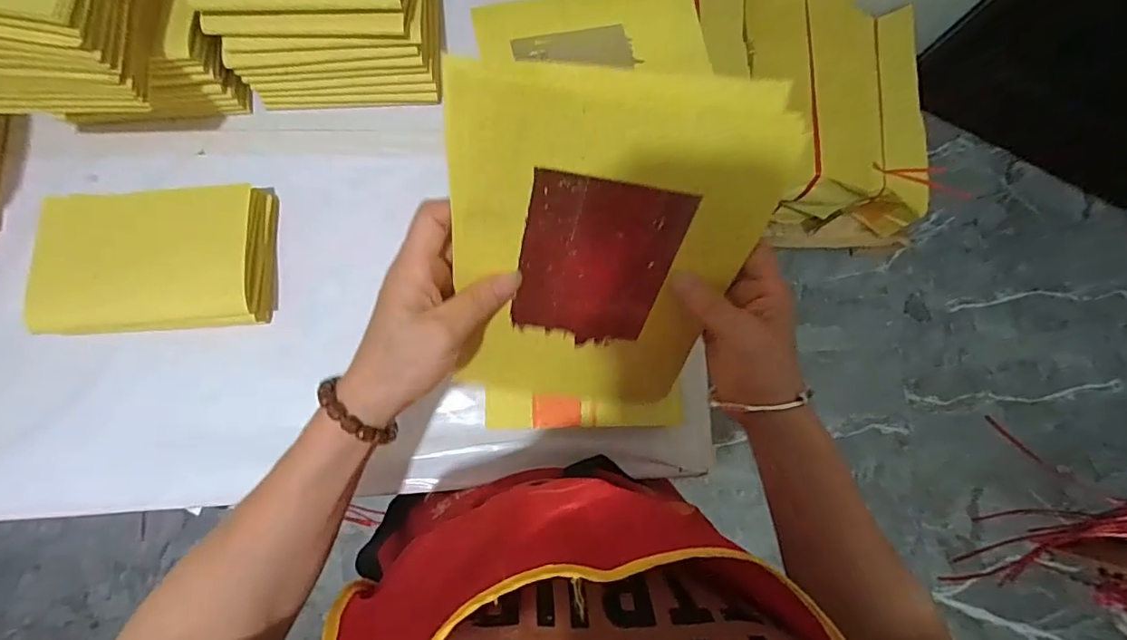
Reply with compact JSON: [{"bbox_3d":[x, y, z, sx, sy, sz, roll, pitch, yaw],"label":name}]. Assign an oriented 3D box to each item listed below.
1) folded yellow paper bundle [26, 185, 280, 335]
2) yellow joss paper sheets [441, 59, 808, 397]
[{"bbox_3d":[-0.330,-0.047,0.434,0.165,0.046,0.114,-7,81,-7],"label":"folded yellow paper bundle"},{"bbox_3d":[0.021,-0.026,0.304,0.161,0.224,0.008,3,47,-5],"label":"yellow joss paper sheets"}]

